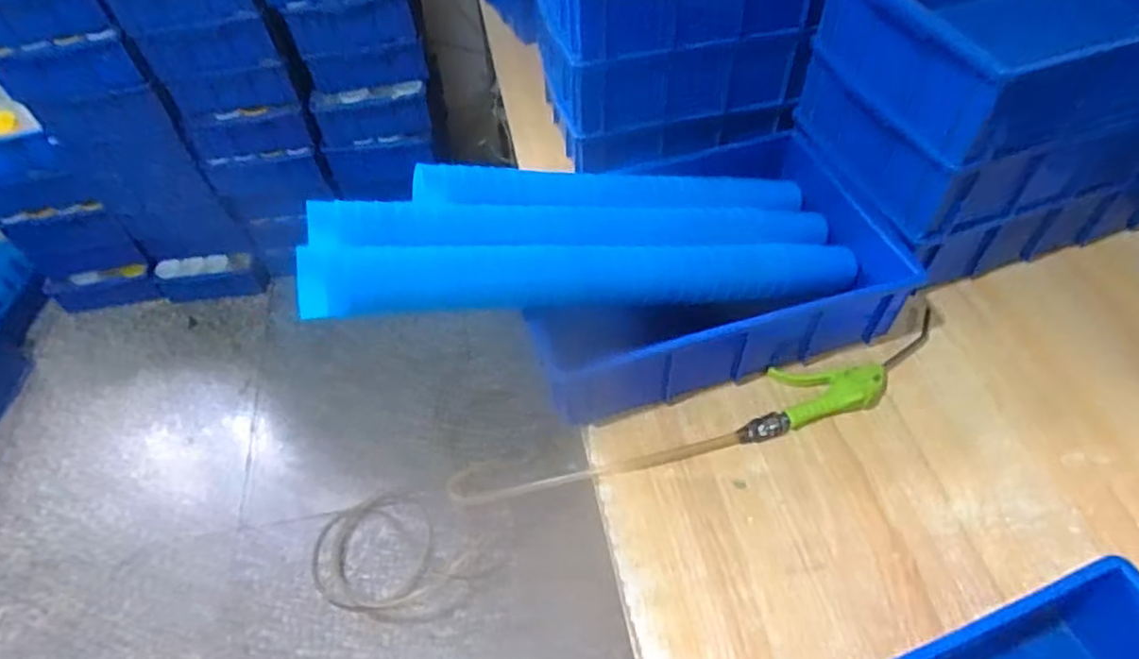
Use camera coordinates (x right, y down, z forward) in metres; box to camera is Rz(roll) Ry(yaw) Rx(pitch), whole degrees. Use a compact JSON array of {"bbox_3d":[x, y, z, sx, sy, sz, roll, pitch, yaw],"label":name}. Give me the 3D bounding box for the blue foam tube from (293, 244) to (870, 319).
[{"bbox_3d":[0.039,-0.056,0.668,0.582,0.060,0.062,-3,50,-19],"label":"blue foam tube"}]

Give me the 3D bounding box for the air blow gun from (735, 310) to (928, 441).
[{"bbox_3d":[0.299,0.051,0.720,0.274,0.024,0.080,-18,53,-11],"label":"air blow gun"}]

